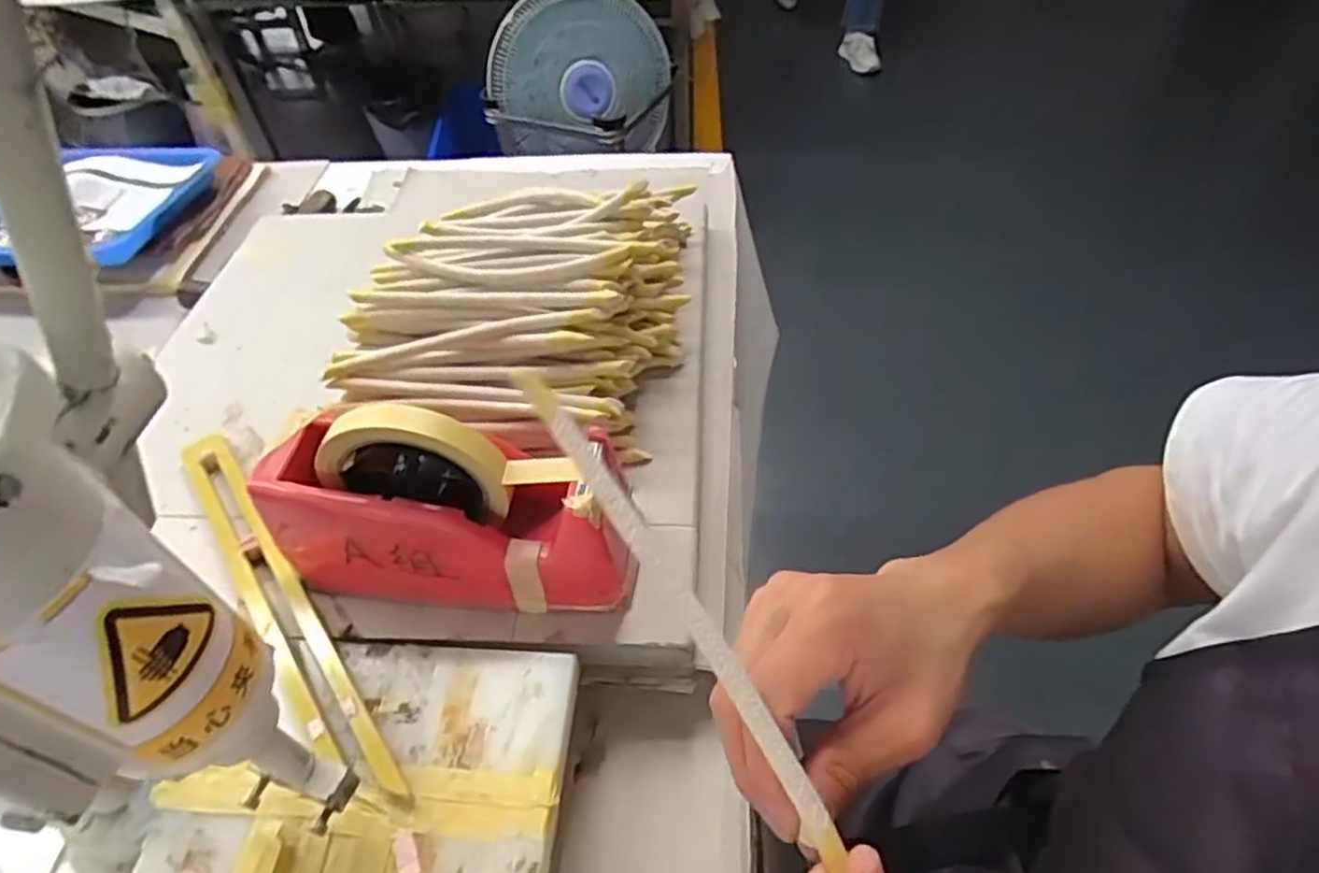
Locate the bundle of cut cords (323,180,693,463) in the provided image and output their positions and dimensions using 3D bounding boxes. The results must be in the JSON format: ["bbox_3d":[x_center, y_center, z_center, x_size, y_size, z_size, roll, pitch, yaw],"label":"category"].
[{"bbox_3d":[-0.093,-0.120,0.545,0.221,0.090,0.270,7,50,9],"label":"bundle of cut cords"}]

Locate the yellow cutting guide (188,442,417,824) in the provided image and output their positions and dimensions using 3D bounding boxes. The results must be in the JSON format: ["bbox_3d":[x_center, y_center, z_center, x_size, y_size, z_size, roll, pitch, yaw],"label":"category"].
[{"bbox_3d":[-0.230,0.097,0.437,0.033,0.012,0.306,-32,54,-22],"label":"yellow cutting guide"}]

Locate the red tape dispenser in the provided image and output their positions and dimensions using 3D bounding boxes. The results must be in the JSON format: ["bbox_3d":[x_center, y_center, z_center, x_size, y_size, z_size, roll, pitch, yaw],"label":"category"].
[{"bbox_3d":[-0.116,0.037,0.404,0.200,0.119,0.071,6,50,9],"label":"red tape dispenser"}]

